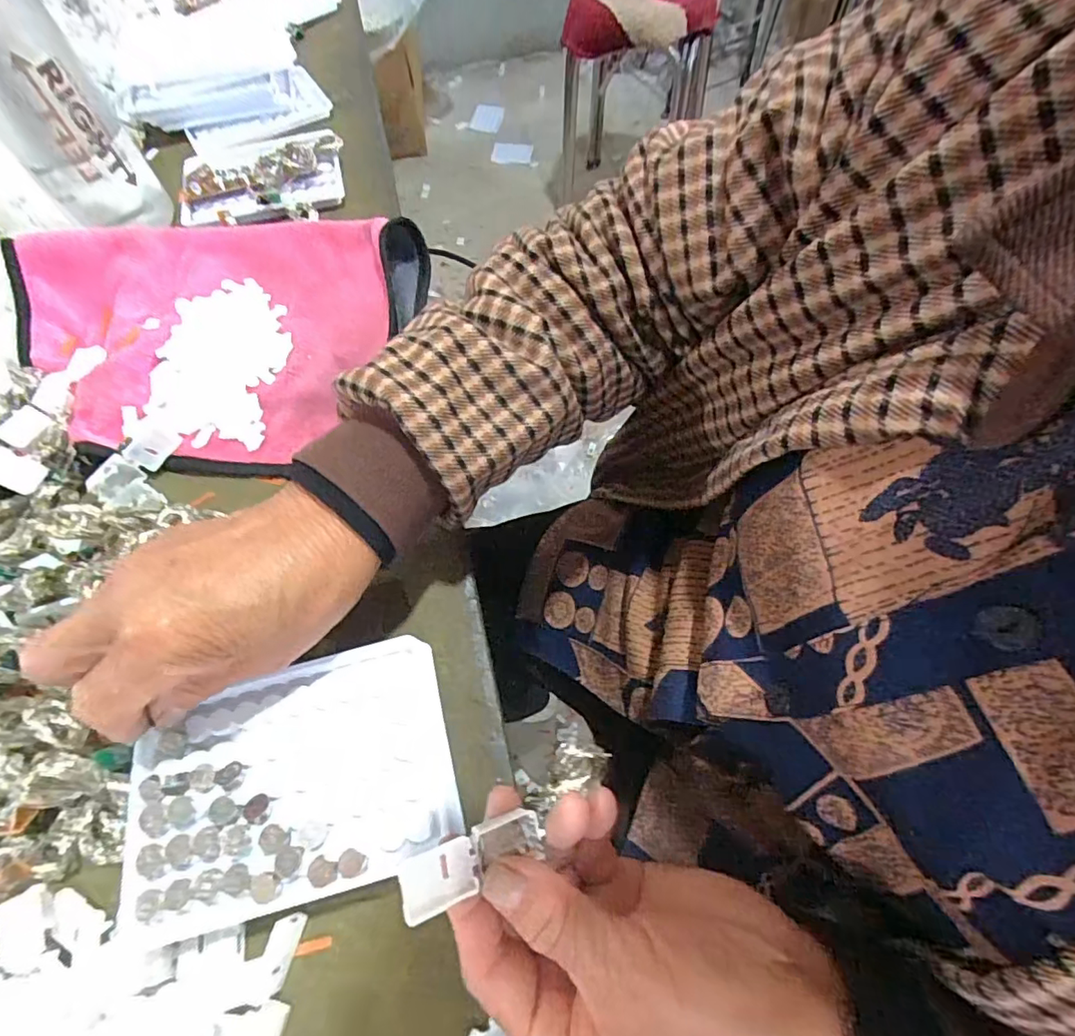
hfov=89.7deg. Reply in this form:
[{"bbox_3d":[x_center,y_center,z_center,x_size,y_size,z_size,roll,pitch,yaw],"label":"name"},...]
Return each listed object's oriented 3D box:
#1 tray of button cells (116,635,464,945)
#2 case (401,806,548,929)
[{"bbox_3d":[-0.107,0.112,0.237,0.132,0.012,0.094,-13,65,-8],"label":"tray of button cells"},{"bbox_3d":[-0.024,0.128,0.203,0.054,0.011,0.019,-11,63,-30],"label":"case"}]

